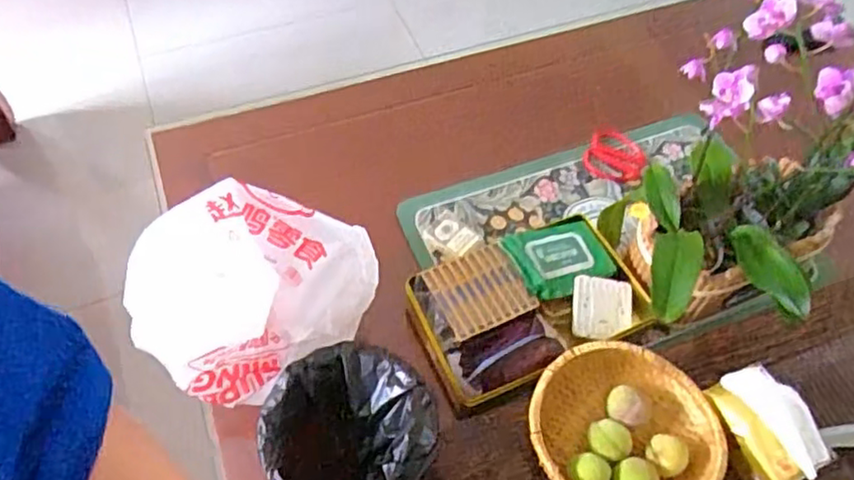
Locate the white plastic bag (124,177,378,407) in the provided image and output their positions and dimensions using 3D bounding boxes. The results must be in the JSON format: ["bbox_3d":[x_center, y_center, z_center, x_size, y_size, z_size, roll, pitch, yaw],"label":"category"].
[{"bbox_3d":[-0.207,0.054,0.789,0.276,0.232,0.165,-35,64,-22],"label":"white plastic bag"}]

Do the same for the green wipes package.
[{"bbox_3d":[0.189,0.026,0.943,0.149,0.032,0.107,-15,67,-26],"label":"green wipes package"}]

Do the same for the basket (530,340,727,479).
[{"bbox_3d":[0.232,0.231,0.775,0.219,0.070,0.198,28,60,16],"label":"basket"}]

